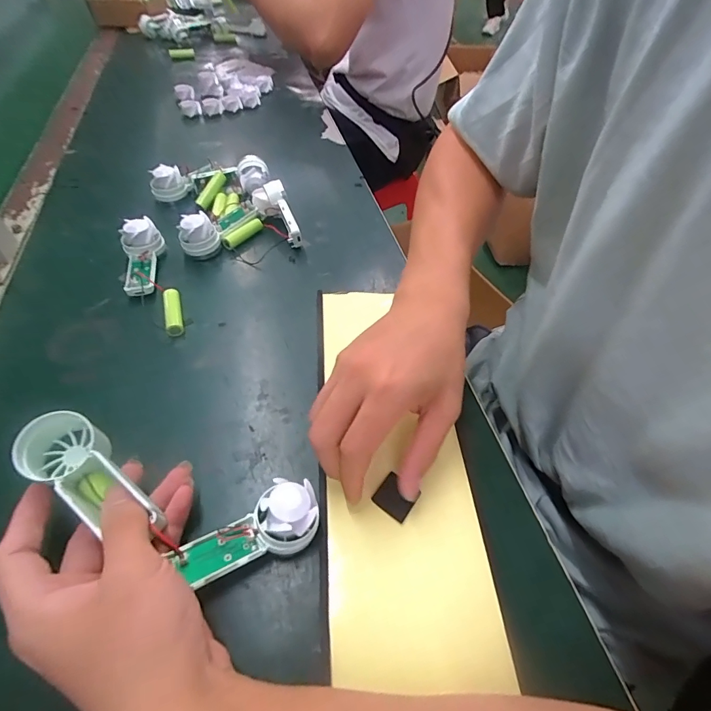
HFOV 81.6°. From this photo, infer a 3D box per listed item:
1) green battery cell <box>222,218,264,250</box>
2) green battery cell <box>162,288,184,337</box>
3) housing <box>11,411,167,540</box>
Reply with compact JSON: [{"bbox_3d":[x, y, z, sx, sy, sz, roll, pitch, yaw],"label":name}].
[{"bbox_3d":[-0.125,-0.135,0.460,0.012,0.015,0.051,35,57,22],"label":"green battery cell"},{"bbox_3d":[-0.167,-0.040,0.378,0.014,0.015,0.049,-13,53,-14],"label":"green battery cell"},{"bbox_3d":[-0.157,0.070,0.241,0.096,0.040,0.040,30,55,22],"label":"housing"}]

